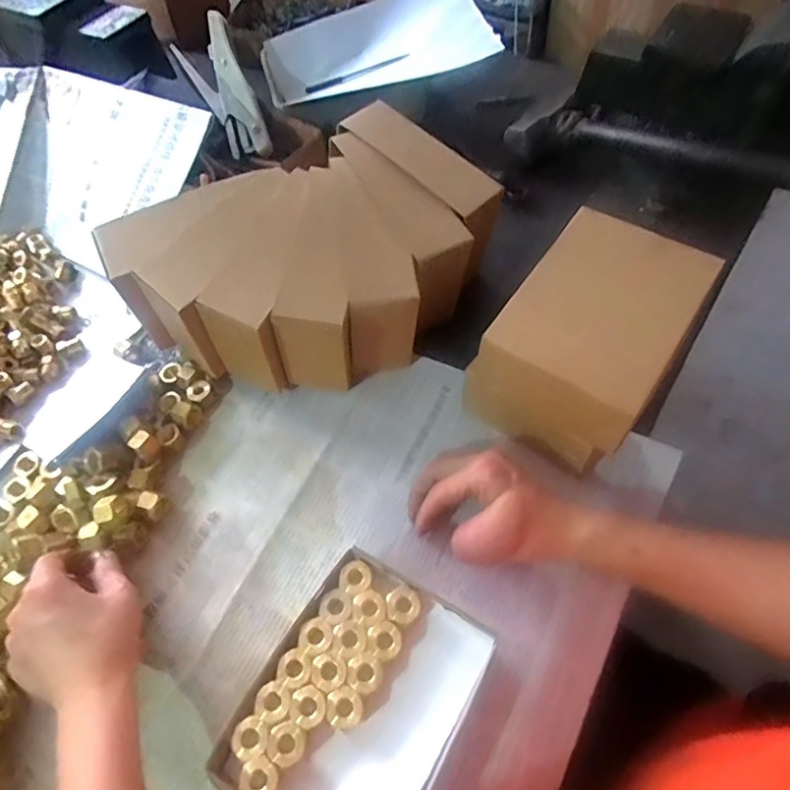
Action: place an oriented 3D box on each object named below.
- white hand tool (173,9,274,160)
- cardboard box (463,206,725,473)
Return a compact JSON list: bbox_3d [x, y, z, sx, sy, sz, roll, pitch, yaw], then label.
[{"bbox_3d":[-0.202,-0.358,0.658,0.067,0.029,0.167,-23,95,-13],"label":"white hand tool"},{"bbox_3d":[0.155,-0.038,0.454,0.120,0.129,0.162,32,66,22],"label":"cardboard box"}]

